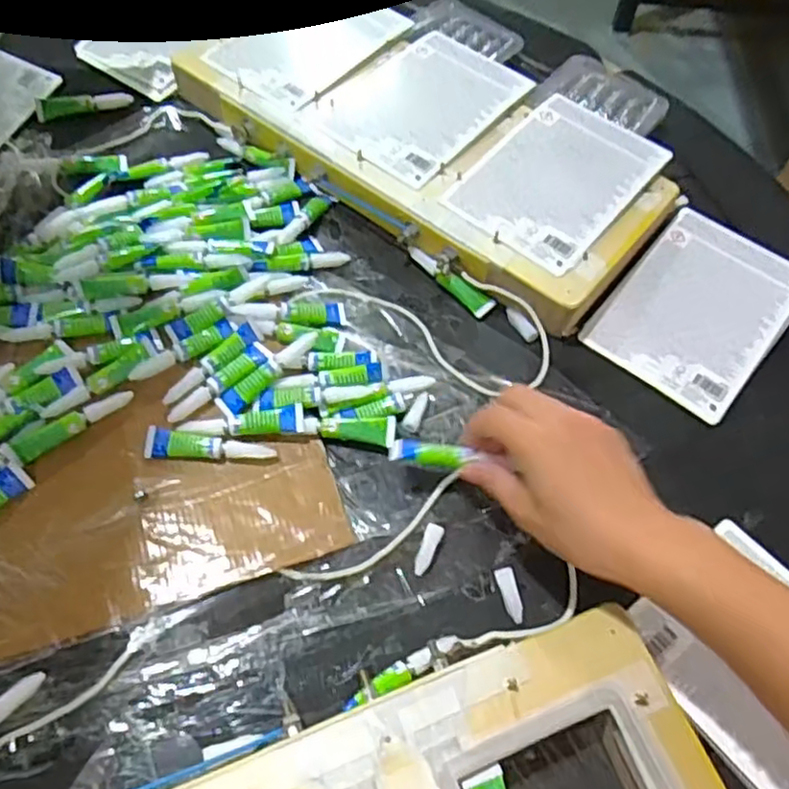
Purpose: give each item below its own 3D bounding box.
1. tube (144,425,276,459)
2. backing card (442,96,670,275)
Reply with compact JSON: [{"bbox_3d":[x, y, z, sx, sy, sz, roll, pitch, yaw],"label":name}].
[{"bbox_3d":[-0.120,0.033,0.447,0.081,0.009,0.019,2,60,-3],"label":"tube"},{"bbox_3d":[0.135,-0.176,0.552,0.115,0.010,0.174,36,67,18],"label":"backing card"}]

